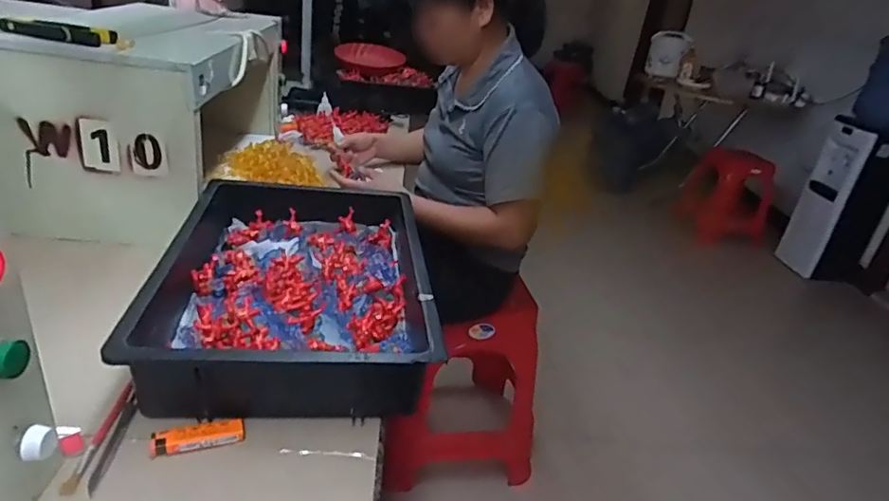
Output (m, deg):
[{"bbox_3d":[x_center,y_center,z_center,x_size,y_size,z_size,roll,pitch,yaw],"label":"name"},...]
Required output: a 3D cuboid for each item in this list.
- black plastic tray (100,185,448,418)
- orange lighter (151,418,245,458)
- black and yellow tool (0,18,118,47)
[{"bbox_3d":[-0.186,0.027,0.727,0.305,0.093,0.443,0,30,-10],"label":"black plastic tray"},{"bbox_3d":[-0.233,0.177,0.529,0.080,0.008,0.027,-4,50,-27],"label":"orange lighter"},{"bbox_3d":[-0.537,-0.292,0.735,0.182,0.027,0.035,0,30,-9],"label":"black and yellow tool"}]

